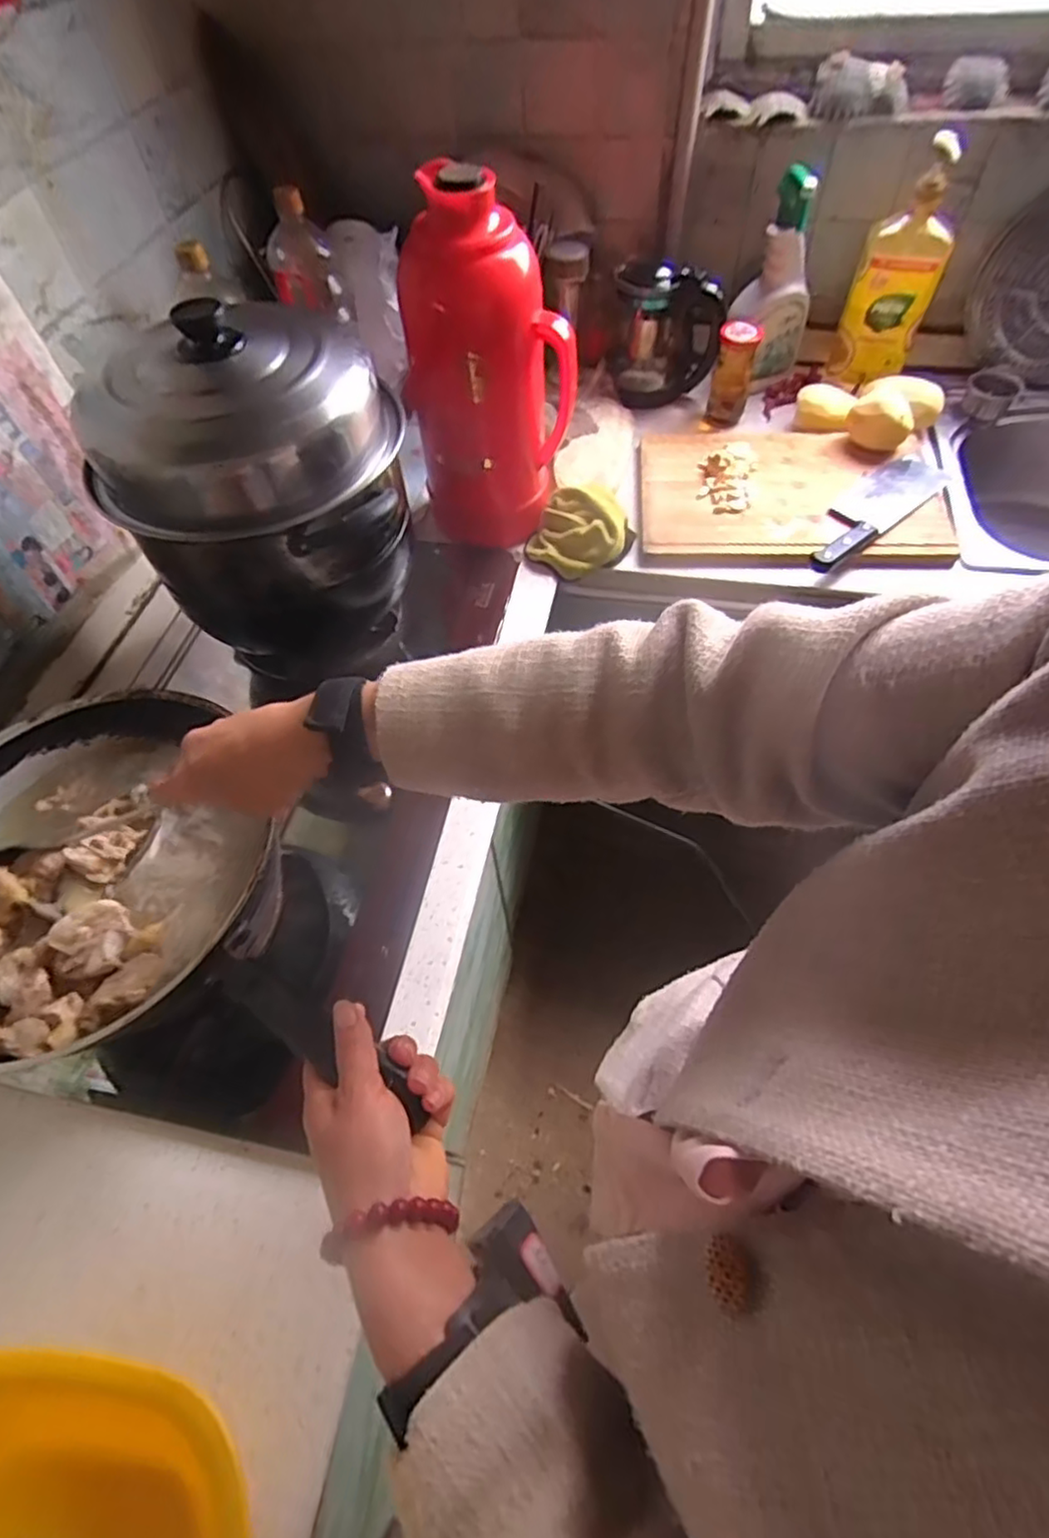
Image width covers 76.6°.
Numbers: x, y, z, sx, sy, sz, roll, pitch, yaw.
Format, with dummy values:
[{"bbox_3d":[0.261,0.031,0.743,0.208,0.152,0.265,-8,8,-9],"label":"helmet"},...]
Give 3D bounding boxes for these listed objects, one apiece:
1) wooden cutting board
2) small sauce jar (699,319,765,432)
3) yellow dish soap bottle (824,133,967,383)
[{"bbox_3d":[0.373,-0.402,0.939,0.401,0.031,0.298,8,58,8],"label":"wooden cutting board"},{"bbox_3d":[0.314,-0.595,1.009,0.060,0.144,0.074,16,60,13],"label":"small sauce jar"},{"bbox_3d":[0.540,-0.711,0.960,0.110,0.270,0.104,24,61,17],"label":"yellow dish soap bottle"}]

